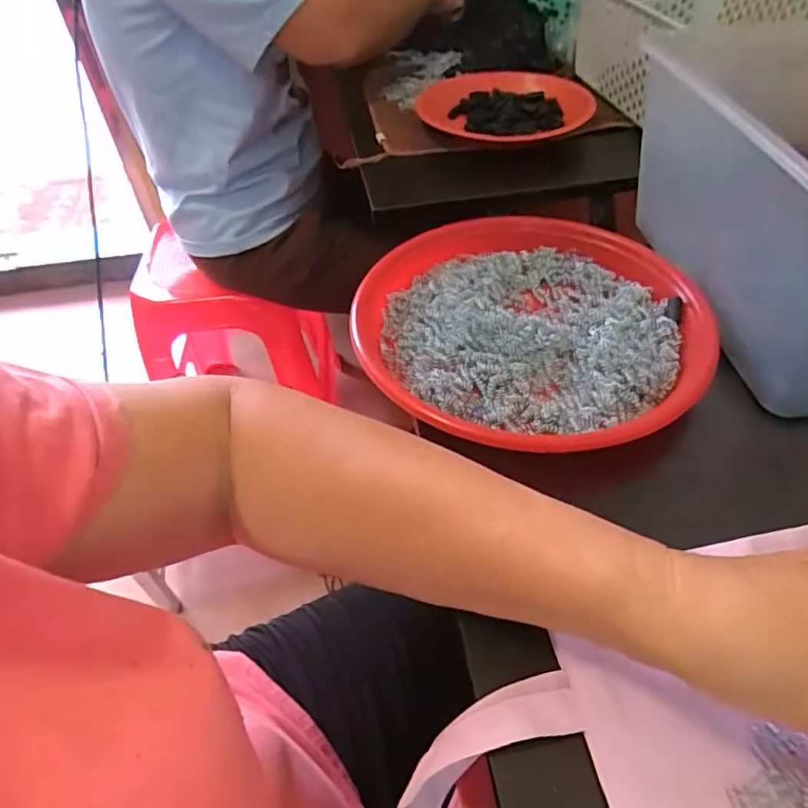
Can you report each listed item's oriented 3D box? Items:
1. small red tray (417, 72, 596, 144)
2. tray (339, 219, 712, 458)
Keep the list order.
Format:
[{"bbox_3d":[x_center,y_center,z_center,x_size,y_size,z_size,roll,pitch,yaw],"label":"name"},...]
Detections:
[{"bbox_3d":[0.127,-0.337,0.657,0.176,0.029,0.171,-14,47,-10],"label":"small red tray"},{"bbox_3d":[0.087,-0.059,0.405,0.230,0.029,0.230,3,47,6],"label":"tray"}]

